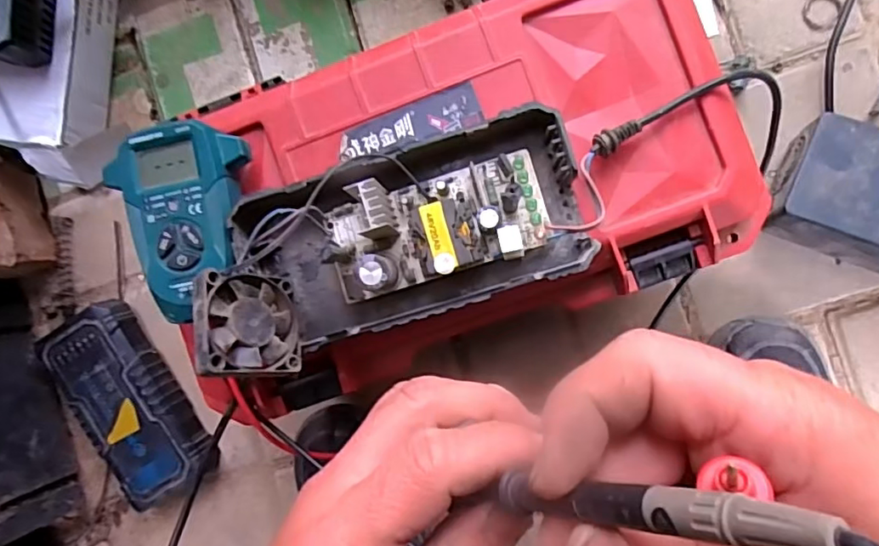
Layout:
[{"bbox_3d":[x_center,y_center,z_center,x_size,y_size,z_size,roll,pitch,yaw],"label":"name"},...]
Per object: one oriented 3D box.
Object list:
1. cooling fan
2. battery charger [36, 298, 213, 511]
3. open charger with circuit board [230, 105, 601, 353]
[{"bbox_3d":[-0.093,0.025,0.274,0.009,0.054,0.051,-23,69,36],"label":"cooling fan"},{"bbox_3d":[-0.277,0.113,0.506,0.094,0.034,0.170,-36,88,6],"label":"battery charger"},{"bbox_3d":[-0.016,-0.020,0.288,0.182,0.055,0.087,-17,89,7],"label":"open charger with circuit board"}]

